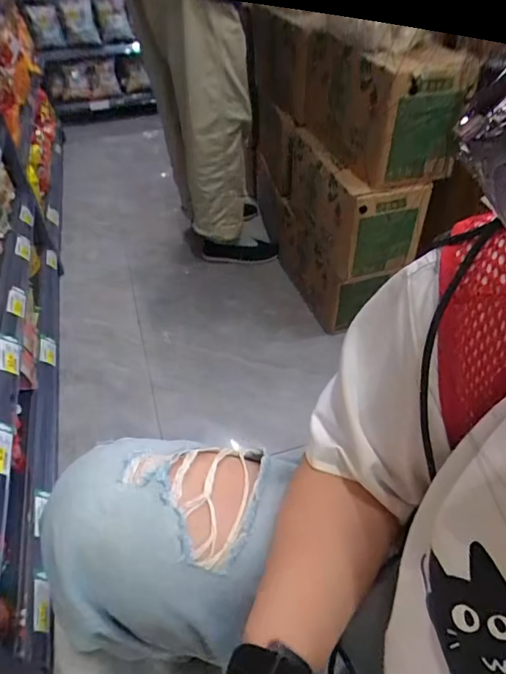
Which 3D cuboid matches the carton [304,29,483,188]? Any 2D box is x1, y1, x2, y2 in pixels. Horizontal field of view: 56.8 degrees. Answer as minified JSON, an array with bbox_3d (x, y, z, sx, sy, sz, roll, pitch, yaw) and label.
[{"bbox_3d":[0.278,-0.538,1.053,0.215,0.235,0.410,-12,46,-10],"label":"carton"}]

